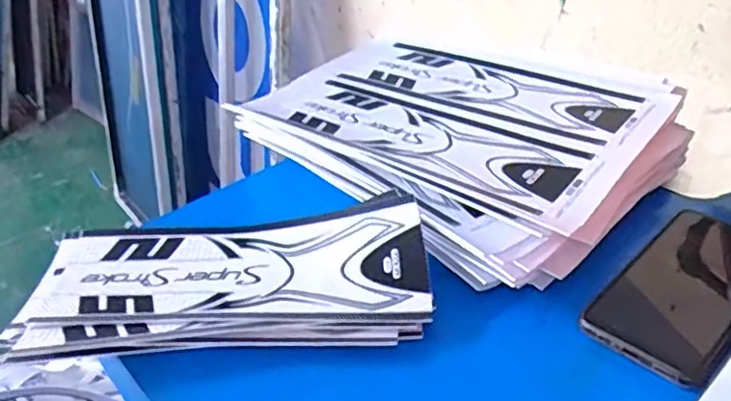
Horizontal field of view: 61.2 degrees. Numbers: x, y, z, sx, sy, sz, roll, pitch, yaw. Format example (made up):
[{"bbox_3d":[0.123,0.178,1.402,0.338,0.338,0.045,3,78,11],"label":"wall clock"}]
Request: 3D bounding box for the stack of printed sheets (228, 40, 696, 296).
[{"bbox_3d":[0.091,-0.063,0.571,0.300,0.066,0.348,-27,39,-30],"label":"stack of printed sheets"}]

